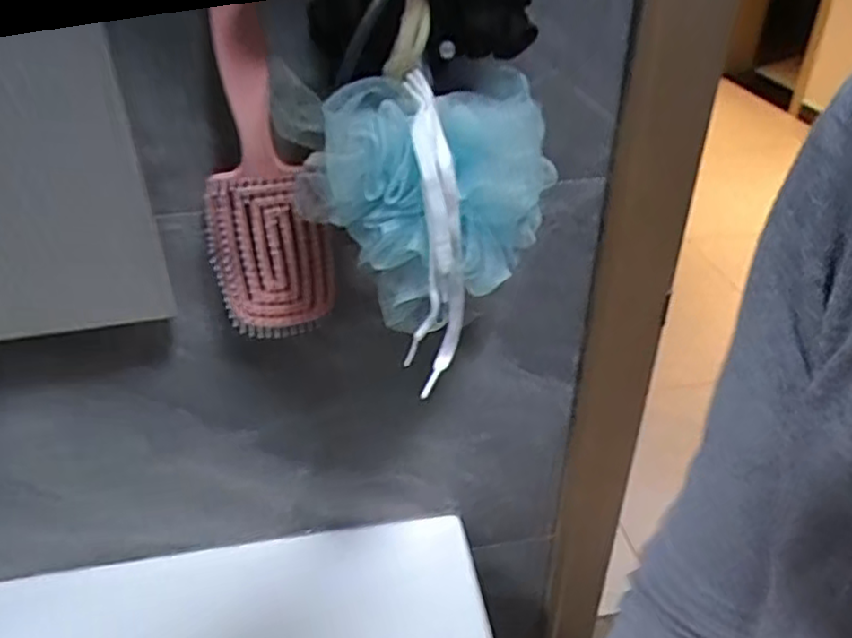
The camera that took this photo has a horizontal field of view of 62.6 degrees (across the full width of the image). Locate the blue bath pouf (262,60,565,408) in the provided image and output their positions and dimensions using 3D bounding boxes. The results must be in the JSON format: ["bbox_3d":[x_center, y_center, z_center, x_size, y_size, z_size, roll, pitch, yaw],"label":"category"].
[{"bbox_3d":[-0.005,-0.066,0.405,0.113,0.141,0.138,-28,43,-33],"label":"blue bath pouf"}]

